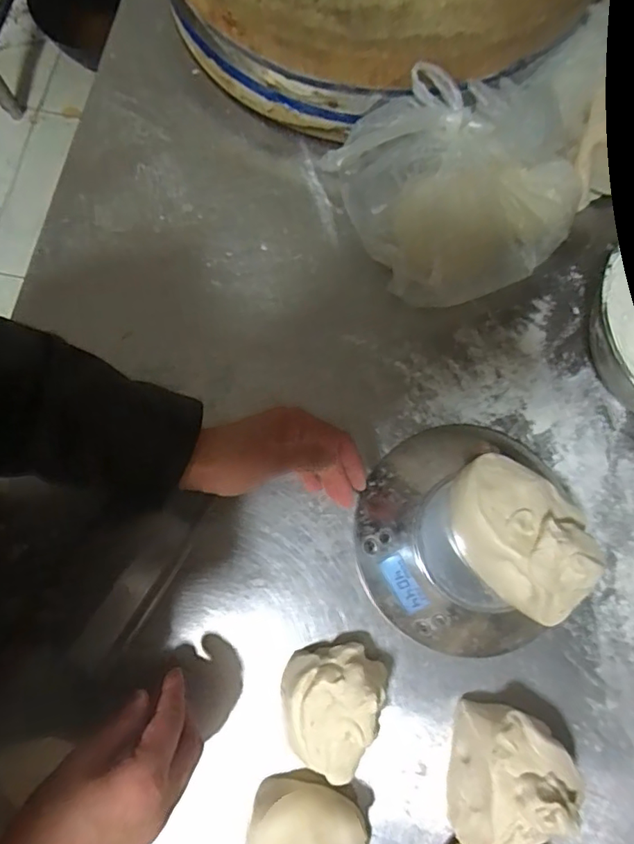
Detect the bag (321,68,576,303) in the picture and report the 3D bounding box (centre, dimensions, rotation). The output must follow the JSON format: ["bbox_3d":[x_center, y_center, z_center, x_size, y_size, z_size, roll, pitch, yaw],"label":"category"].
[{"bbox_3d":[0.130,-0.217,0.491,0.194,0.103,0.195,-38,81,-9],"label":"bag"}]

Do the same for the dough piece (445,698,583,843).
[{"bbox_3d":[0.147,0.273,0.401,0.082,0.074,0.100,12,77,1],"label":"dough piece"}]

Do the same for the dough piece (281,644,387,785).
[{"bbox_3d":[0.007,0.222,0.417,0.077,0.057,0.095,18,77,2],"label":"dough piece"}]

